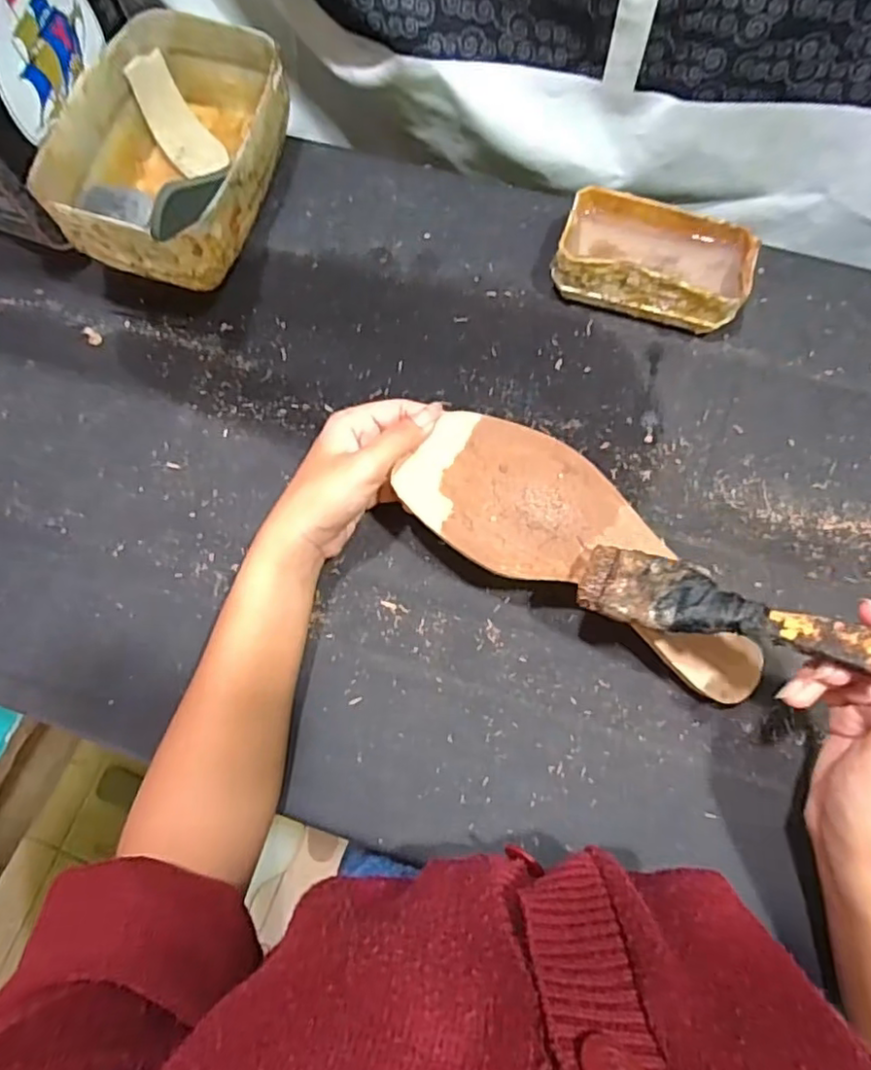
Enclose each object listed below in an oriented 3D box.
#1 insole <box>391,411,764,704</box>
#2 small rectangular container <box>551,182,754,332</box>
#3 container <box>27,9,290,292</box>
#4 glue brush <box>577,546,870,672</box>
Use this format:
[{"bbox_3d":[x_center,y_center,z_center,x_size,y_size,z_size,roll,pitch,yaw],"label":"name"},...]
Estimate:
[{"bbox_3d":[0.090,0.012,0.359,0.230,0.012,0.080,36,78,-1],"label":"insole"},{"bbox_3d":[0.148,-0.185,0.432,0.127,0.043,0.075,19,76,6],"label":"small rectangular container"},{"bbox_3d":[-0.180,-0.267,0.442,0.127,0.075,0.188,15,76,5],"label":"container"},{"bbox_3d":[0.136,0.035,0.301,0.134,0.007,0.037,14,74,28],"label":"glue brush"}]

